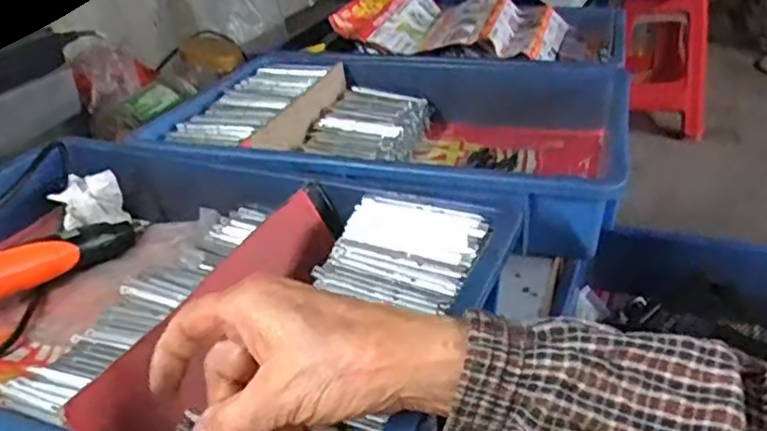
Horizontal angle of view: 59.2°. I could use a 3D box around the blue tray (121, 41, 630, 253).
[{"bbox_3d":[0.006,-0.092,0.702,0.438,0.091,0.349,4,30,14],"label":"blue tray"}]

